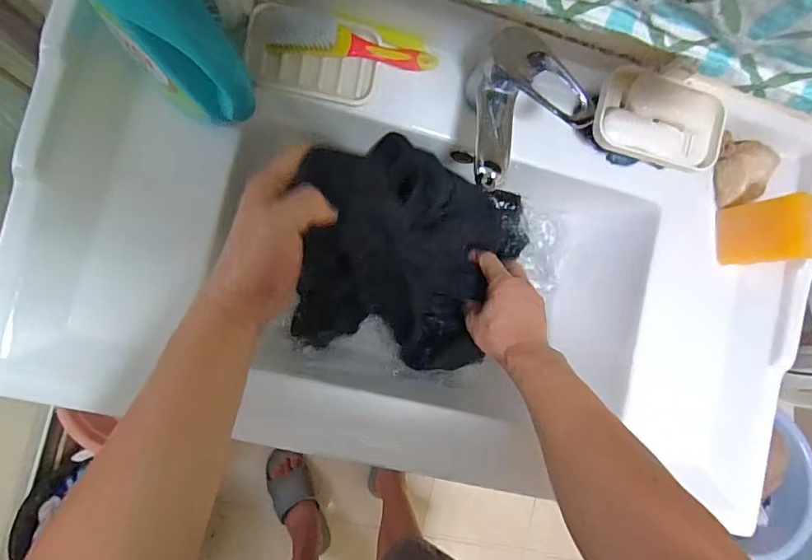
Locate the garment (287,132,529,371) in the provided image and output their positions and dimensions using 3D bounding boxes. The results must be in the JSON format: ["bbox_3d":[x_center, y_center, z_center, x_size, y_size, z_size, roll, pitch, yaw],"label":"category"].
[{"bbox_3d":[0.010,-0.020,0.550,0.260,0.102,0.228,14,85,-9],"label":"garment"}]

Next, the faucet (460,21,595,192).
[{"bbox_3d":[0.105,-0.153,0.464,0.087,0.104,0.140,6,87,-9],"label":"faucet"}]

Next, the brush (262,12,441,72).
[{"bbox_3d":[-0.053,-0.235,0.487,0.166,0.037,0.038,8,87,-9],"label":"brush"}]

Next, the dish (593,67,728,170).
[{"bbox_3d":[0.264,-0.162,0.496,0.139,0.027,0.084,17,85,-9],"label":"dish"}]

